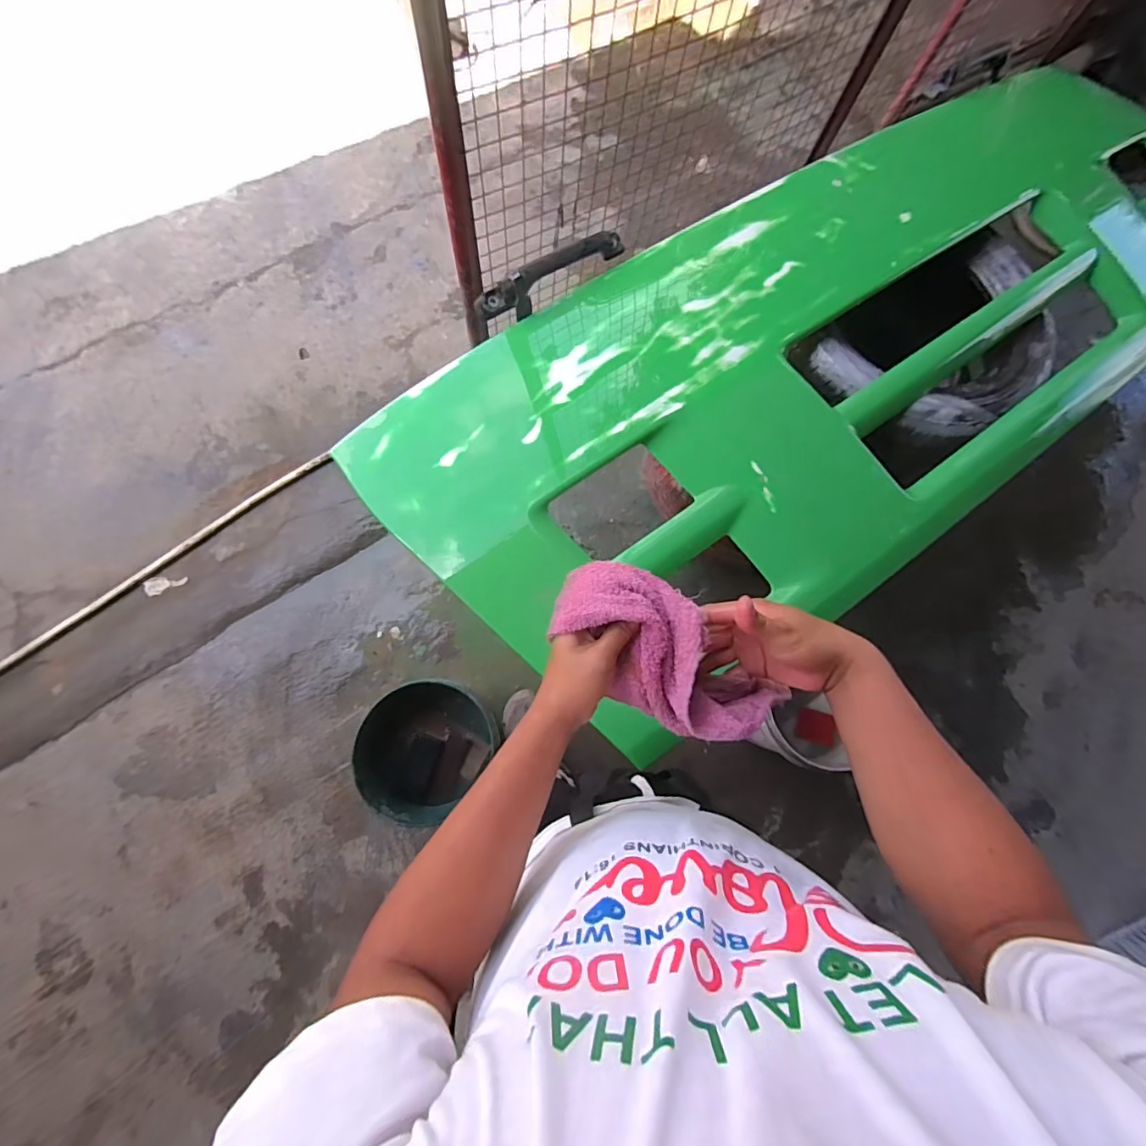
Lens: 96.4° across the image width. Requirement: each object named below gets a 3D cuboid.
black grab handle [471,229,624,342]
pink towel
[{"bbox_3d":[-0.029,-0.498,0.862,0.291,0.072,0.051,-31,81,-11],"label":"black grab handle"},{"bbox_3d":[0.091,0.082,0.458,0.229,0.080,0.099,41,79,-9],"label":"pink towel"}]

